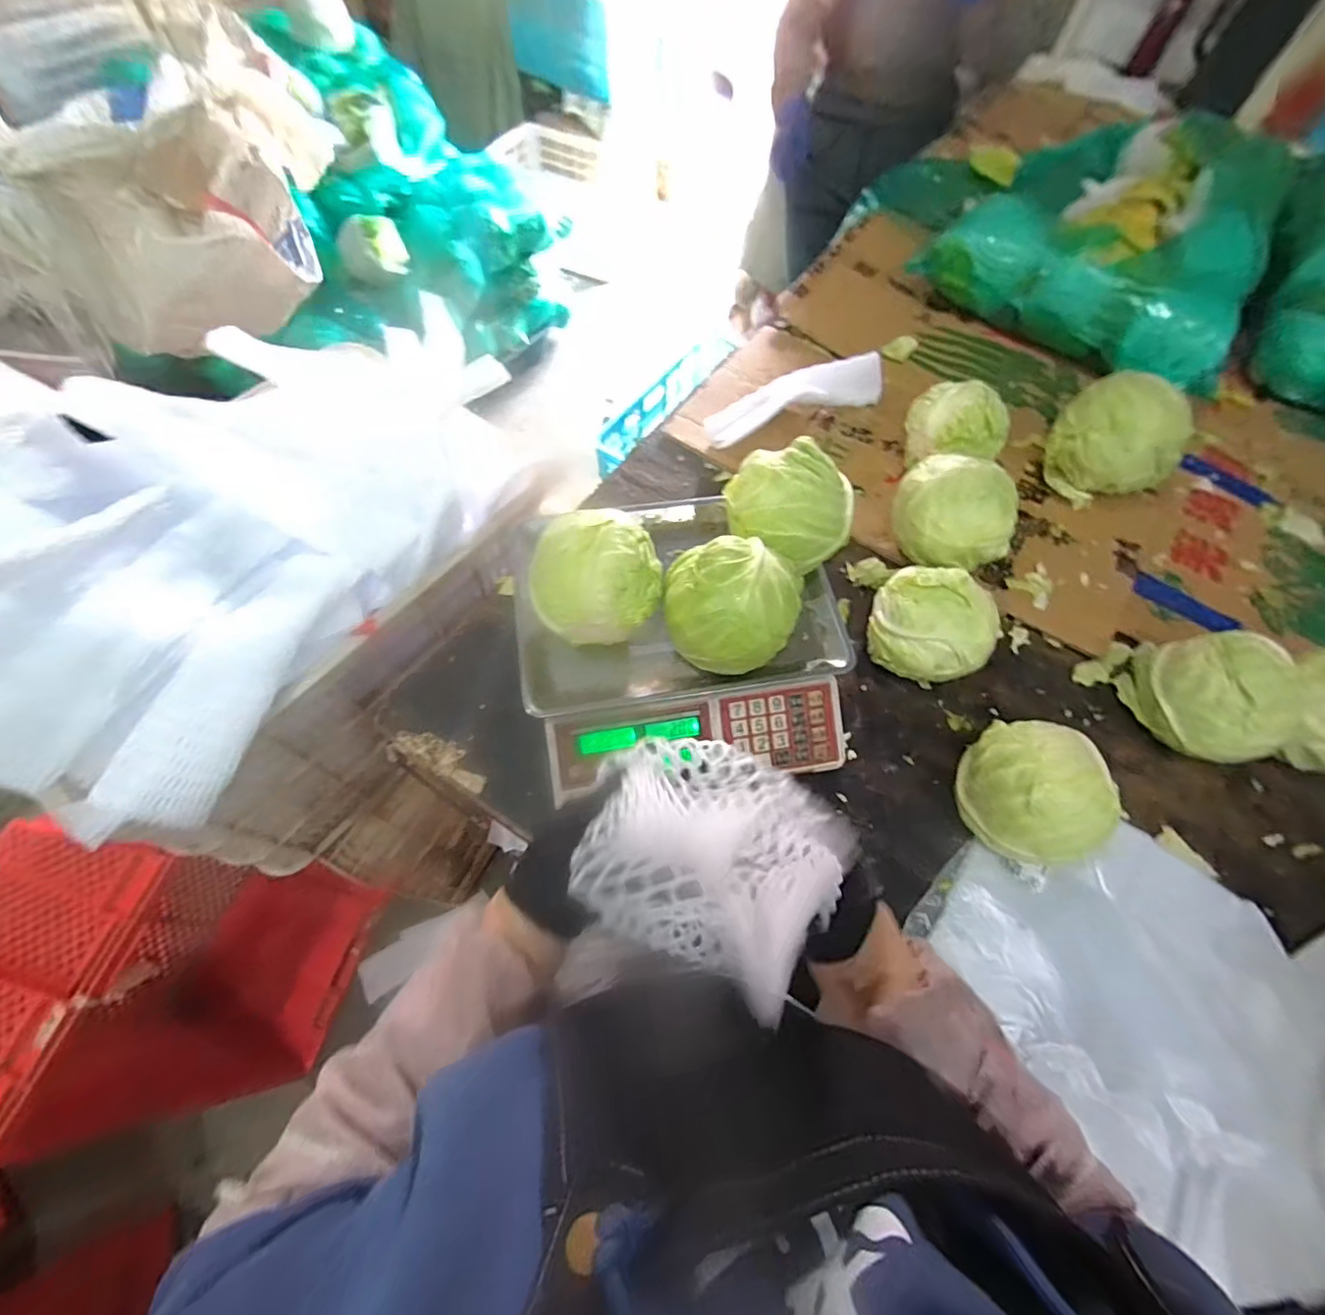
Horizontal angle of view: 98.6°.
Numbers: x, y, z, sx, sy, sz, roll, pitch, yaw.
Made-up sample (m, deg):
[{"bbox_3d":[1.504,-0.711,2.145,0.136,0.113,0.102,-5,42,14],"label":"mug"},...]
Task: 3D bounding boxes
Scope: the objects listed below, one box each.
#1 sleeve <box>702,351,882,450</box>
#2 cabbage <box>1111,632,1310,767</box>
[{"bbox_3d":[0.196,-0.399,0.873,0.290,0.072,0.085,-23,67,-14],"label":"sleeve"},{"bbox_3d":[0.628,0.042,0.661,0.122,0.134,0.153,-26,68,-15],"label":"cabbage"}]

